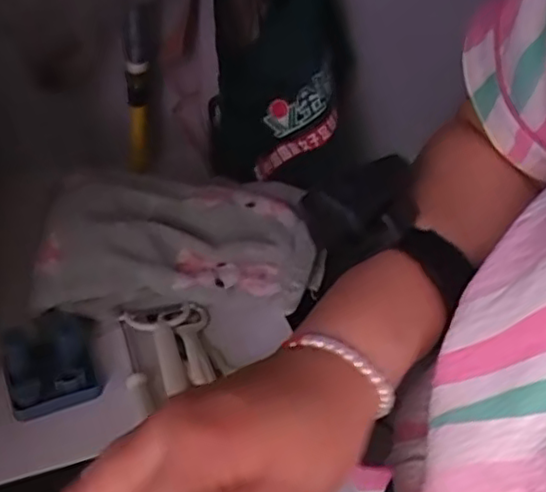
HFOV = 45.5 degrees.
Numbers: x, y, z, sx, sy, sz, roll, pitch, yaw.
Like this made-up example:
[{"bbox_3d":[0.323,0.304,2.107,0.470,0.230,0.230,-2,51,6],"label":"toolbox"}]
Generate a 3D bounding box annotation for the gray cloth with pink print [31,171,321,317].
[{"bbox_3d":[-0.105,-0.013,0.680,0.258,0.084,0.169,-4,44,-11],"label":"gray cloth with pink print"}]

